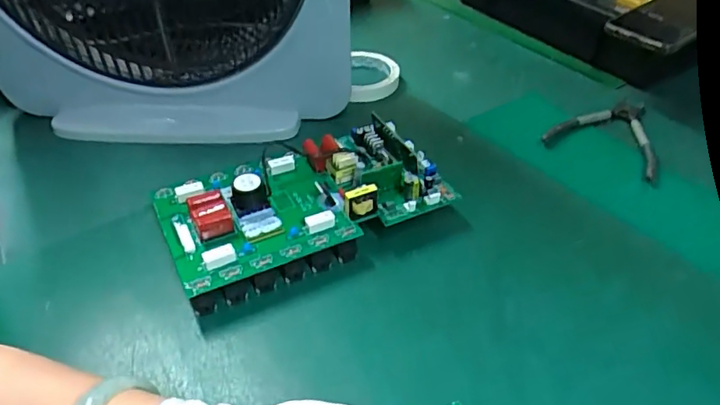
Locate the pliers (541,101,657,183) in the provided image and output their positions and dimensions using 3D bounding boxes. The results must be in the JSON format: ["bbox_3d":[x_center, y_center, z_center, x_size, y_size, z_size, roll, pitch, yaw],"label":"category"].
[{"bbox_3d":[0.274,-0.079,0.588,0.112,0.016,0.126,24,45,24],"label":"pliers"}]

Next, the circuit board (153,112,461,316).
[{"bbox_3d":[-0.047,-0.002,0.460,0.232,0.055,0.125,-19,44,-22],"label":"circuit board"}]

